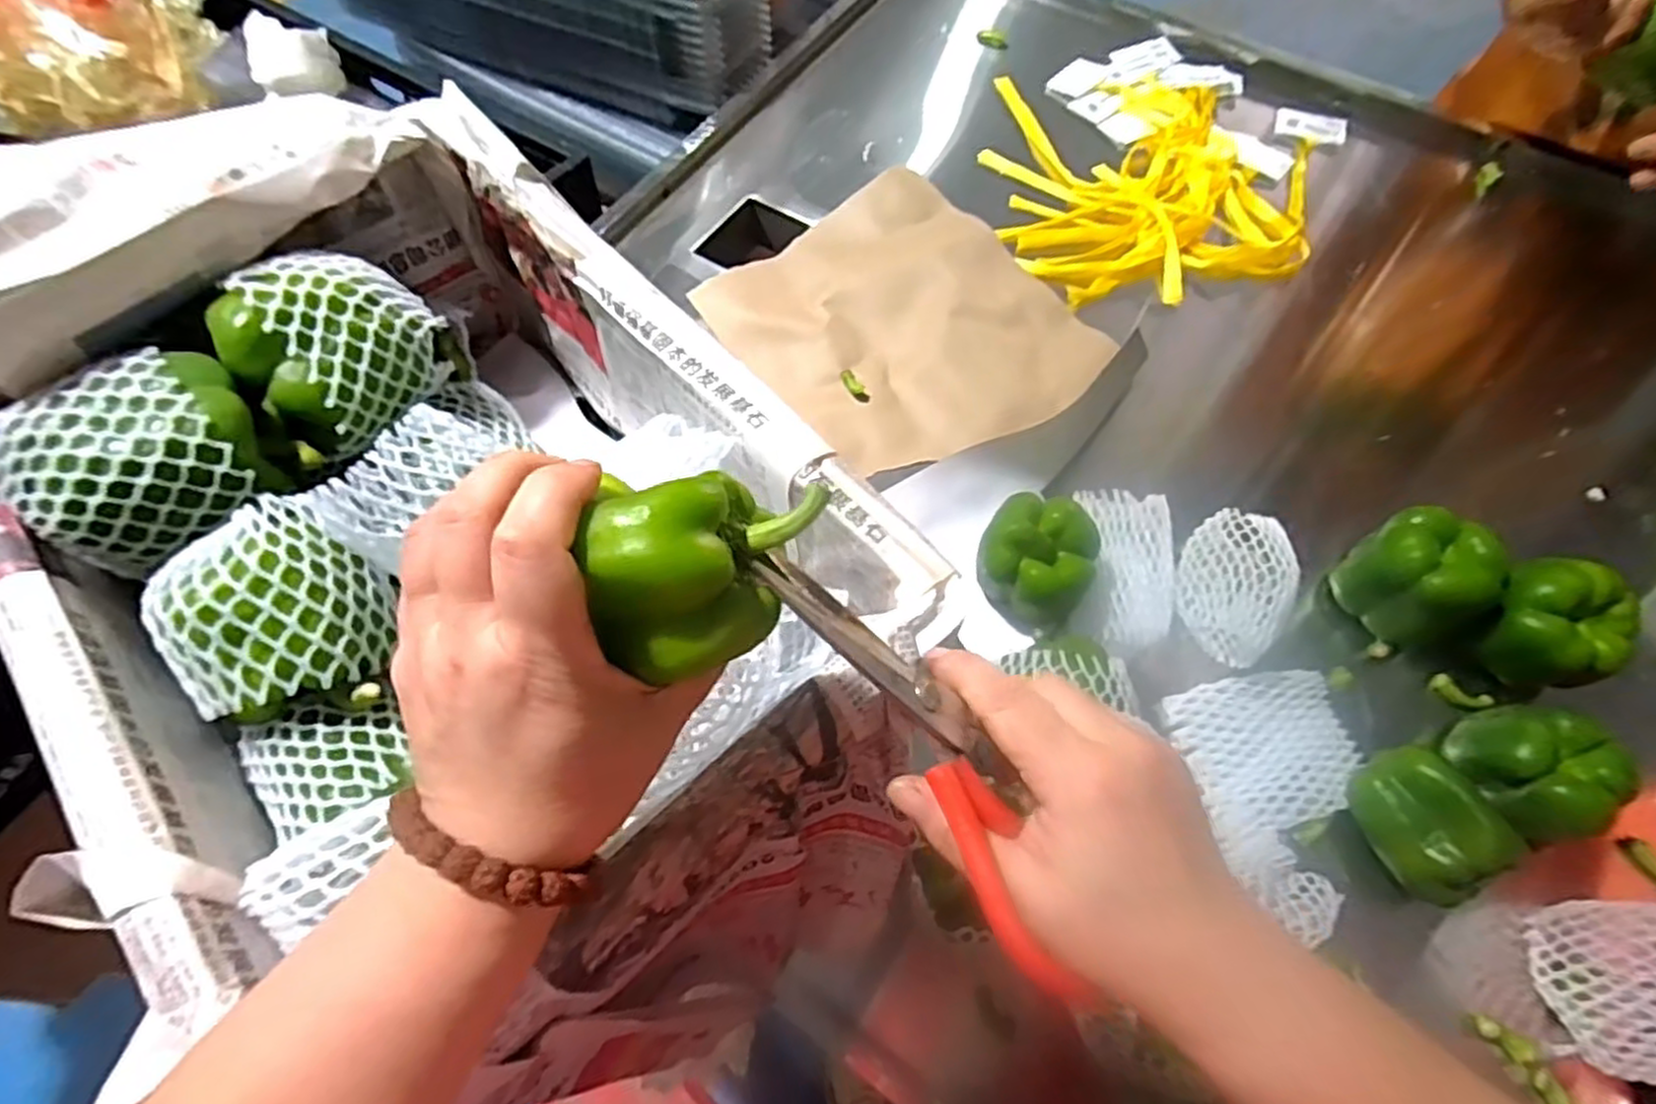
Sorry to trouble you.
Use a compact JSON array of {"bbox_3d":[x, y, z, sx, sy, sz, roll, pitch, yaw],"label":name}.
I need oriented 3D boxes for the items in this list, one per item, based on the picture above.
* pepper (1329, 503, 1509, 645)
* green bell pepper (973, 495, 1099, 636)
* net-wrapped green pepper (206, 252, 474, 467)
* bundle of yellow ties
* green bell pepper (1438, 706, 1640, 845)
[{"bbox_3d":[0.441,0.018,0.568,0.082,0.073,0.089,-24,66,-8],"label":"pepper"},{"bbox_3d":[0.159,0.009,0.585,0.083,0.082,0.086,-1,65,2],"label":"green bell pepper"},{"bbox_3d":[-0.290,-0.121,0.455,0.082,0.086,0.110,39,72,18],"label":"net-wrapped green pepper"},{"bbox_3d":[0.349,-0.402,0.826,0.325,0.033,0.323,-3,65,1],"label":"bundle of yellow ties"},{"bbox_3d":[0.473,0.150,0.519,0.072,0.066,0.077,-1,65,2],"label":"green bell pepper"}]

